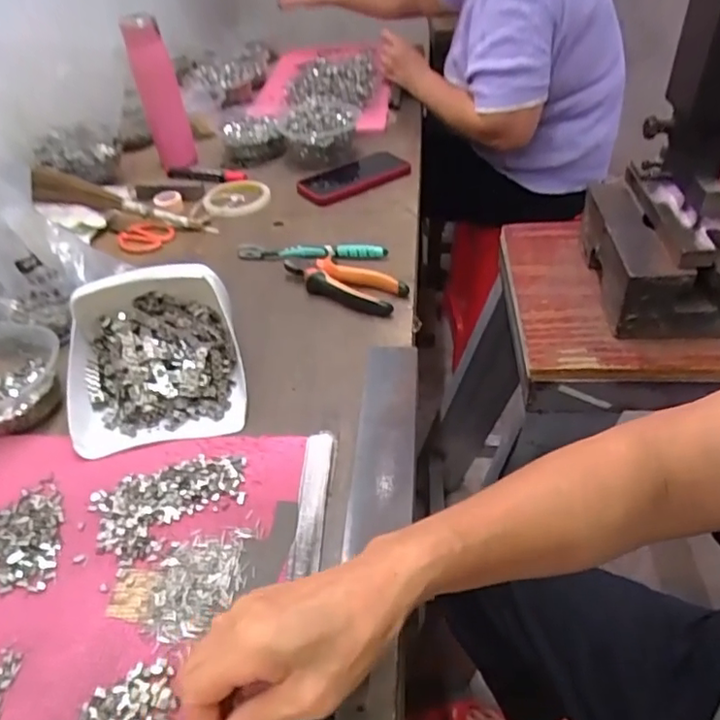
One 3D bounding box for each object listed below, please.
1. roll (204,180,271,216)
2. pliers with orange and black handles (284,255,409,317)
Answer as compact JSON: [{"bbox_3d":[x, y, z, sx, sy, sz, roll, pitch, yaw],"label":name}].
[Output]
[{"bbox_3d":[-0.183,-0.242,0.874,0.097,0.015,0.103,-12,41,-5],"label":"roll"},{"bbox_3d":[-0.020,-0.087,0.671,0.146,0.027,0.054,18,46,26],"label":"pliers with orange and black handles"}]

